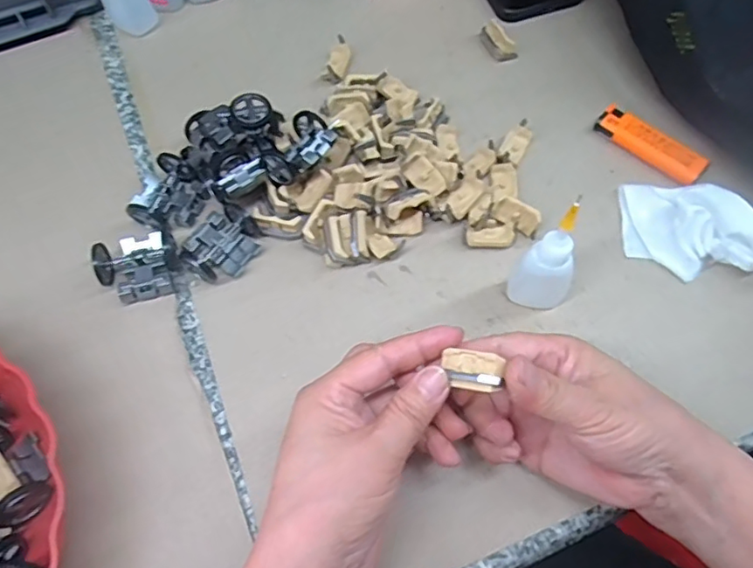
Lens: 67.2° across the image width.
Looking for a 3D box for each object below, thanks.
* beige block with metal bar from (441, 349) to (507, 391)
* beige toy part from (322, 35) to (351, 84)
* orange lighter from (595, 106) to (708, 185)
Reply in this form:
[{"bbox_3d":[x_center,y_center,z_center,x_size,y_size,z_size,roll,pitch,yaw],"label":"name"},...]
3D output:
[{"bbox_3d":[0.045,0.040,0.263,0.028,0.010,0.016,0,62,38],"label":"beige block with metal bar"},{"bbox_3d":[-0.030,-0.176,0.446,0.017,0.012,0.038,11,66,5],"label":"beige toy part"},{"bbox_3d":[0.196,-0.100,0.406,0.023,0.014,0.079,-41,72,-16],"label":"orange lighter"}]

